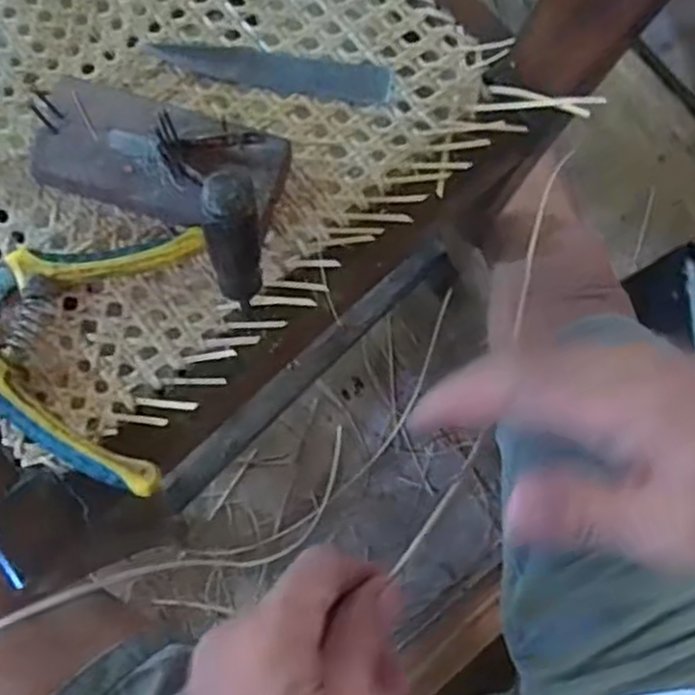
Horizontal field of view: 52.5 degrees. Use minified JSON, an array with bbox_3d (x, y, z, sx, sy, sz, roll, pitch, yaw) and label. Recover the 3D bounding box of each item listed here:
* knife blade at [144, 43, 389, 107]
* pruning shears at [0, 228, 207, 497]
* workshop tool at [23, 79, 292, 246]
[{"bbox_3d":[-0.042,-0.156,0.399,0.136,0.004,0.025,7,78,0],"label":"knife blade"},{"bbox_3d":[-0.167,-0.006,0.363,0.167,0.020,0.128,10,79,3],"label":"pruning shears"},{"bbox_3d":[-0.098,-0.098,0.375,0.124,0.032,0.060,17,79,4],"label":"workshop tool"}]

